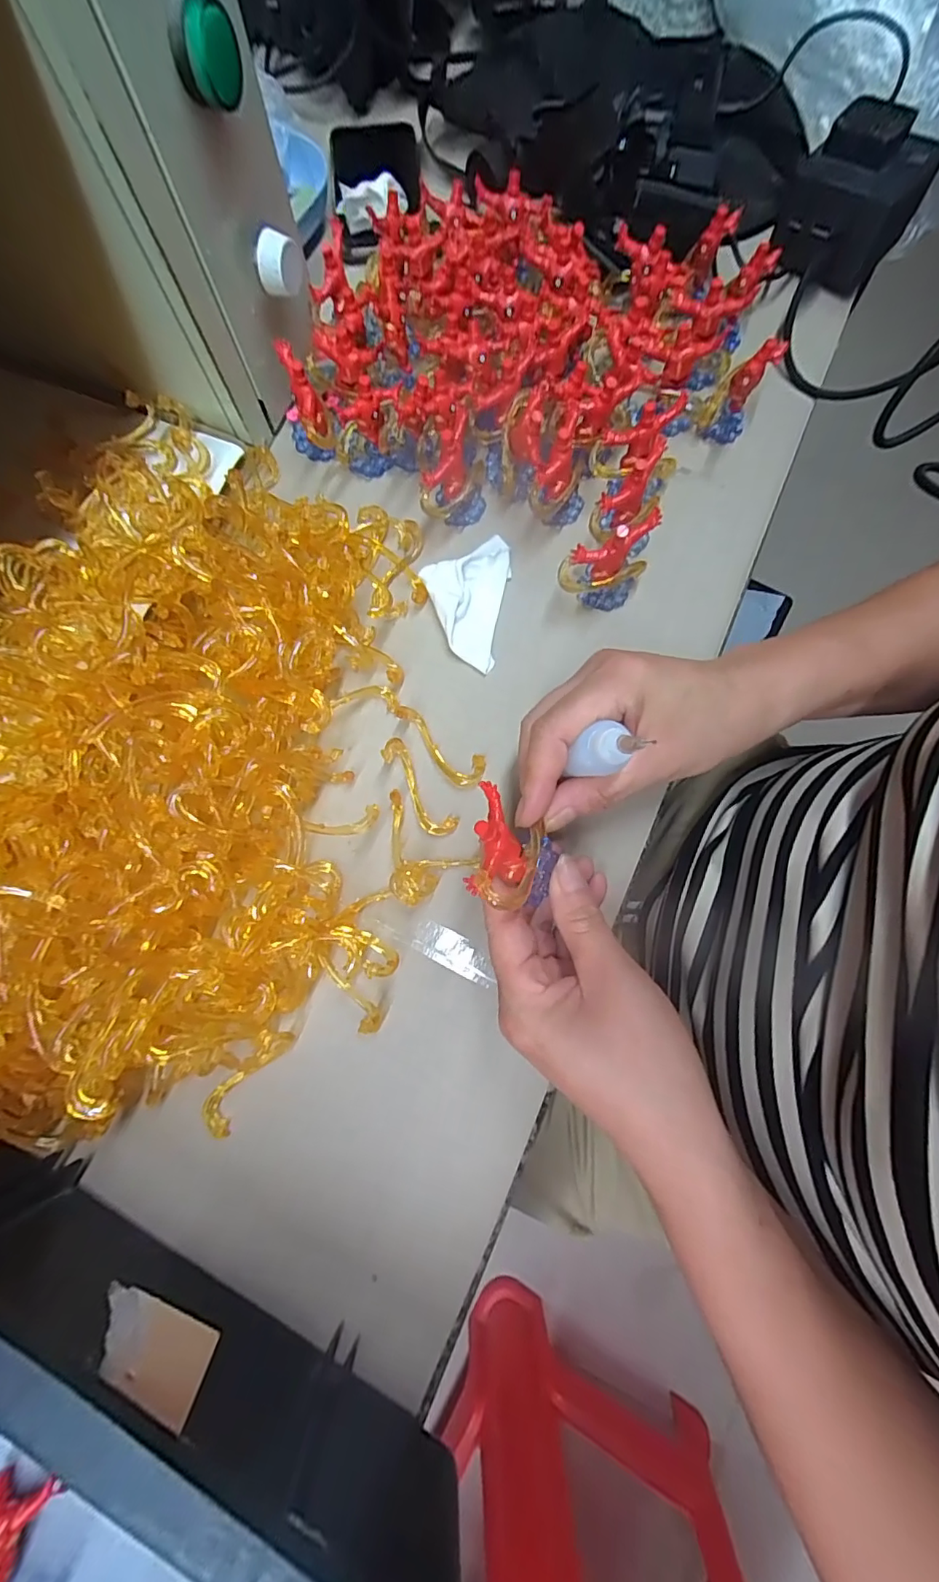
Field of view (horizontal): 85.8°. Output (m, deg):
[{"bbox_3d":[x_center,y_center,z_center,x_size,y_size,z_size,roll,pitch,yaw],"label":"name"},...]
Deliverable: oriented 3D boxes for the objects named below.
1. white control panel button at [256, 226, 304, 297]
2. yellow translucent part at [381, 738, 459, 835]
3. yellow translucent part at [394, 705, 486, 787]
[{"bbox_3d":[-0.106,-0.292,0.280,0.017,0.021,0.024,26,79,6],"label":"white control panel button"},{"bbox_3d":[-0.029,-0.001,0.274,0.018,0.019,0.058,-36,80,-7],"label":"yellow translucent part"},{"bbox_3d":[-0.019,-0.025,0.280,0.061,0.016,0.022,33,80,7],"label":"yellow translucent part"}]

